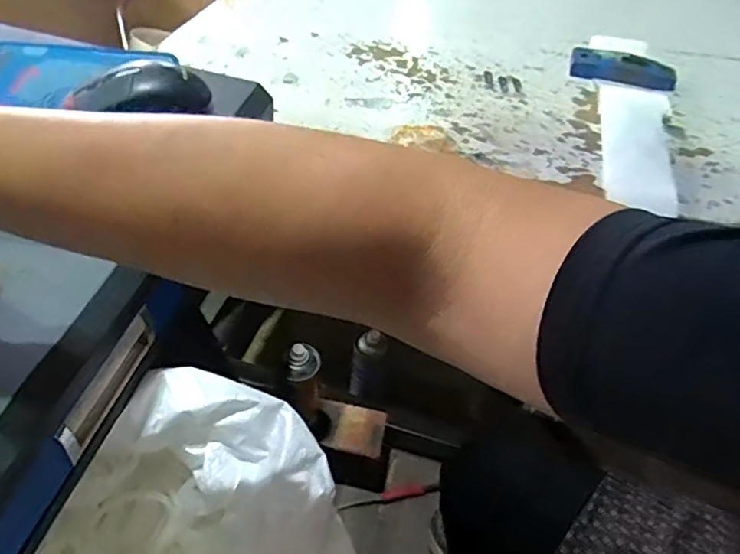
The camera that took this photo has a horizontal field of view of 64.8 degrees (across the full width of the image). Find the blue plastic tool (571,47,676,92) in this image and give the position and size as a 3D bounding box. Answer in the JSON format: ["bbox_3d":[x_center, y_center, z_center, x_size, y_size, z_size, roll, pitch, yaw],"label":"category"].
[{"bbox_3d":[0.357,-0.293,0.819,0.142,0.025,0.068,17,47,11],"label":"blue plastic tool"}]

